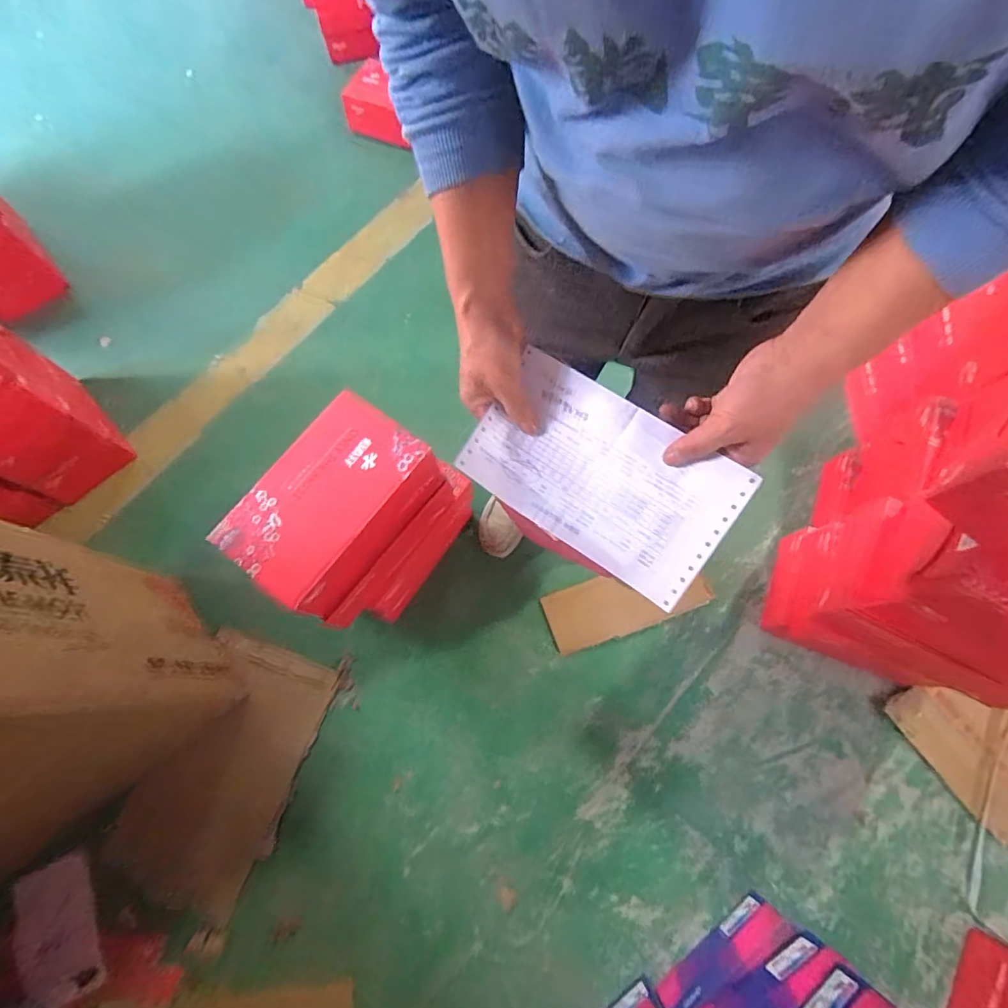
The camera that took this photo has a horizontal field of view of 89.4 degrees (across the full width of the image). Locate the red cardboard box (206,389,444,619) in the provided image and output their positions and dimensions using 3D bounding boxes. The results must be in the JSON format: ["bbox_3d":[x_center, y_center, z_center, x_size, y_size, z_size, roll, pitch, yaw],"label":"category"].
[{"bbox_3d":[-0.281,-0.001,0.835,0.188,0.115,0.311,36,74,11],"label":"red cardboard box"}]

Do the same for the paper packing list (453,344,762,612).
[{"bbox_3d":[0.083,-0.024,0.457,0.228,0.037,0.139,34,104,15],"label":"paper packing list"}]

